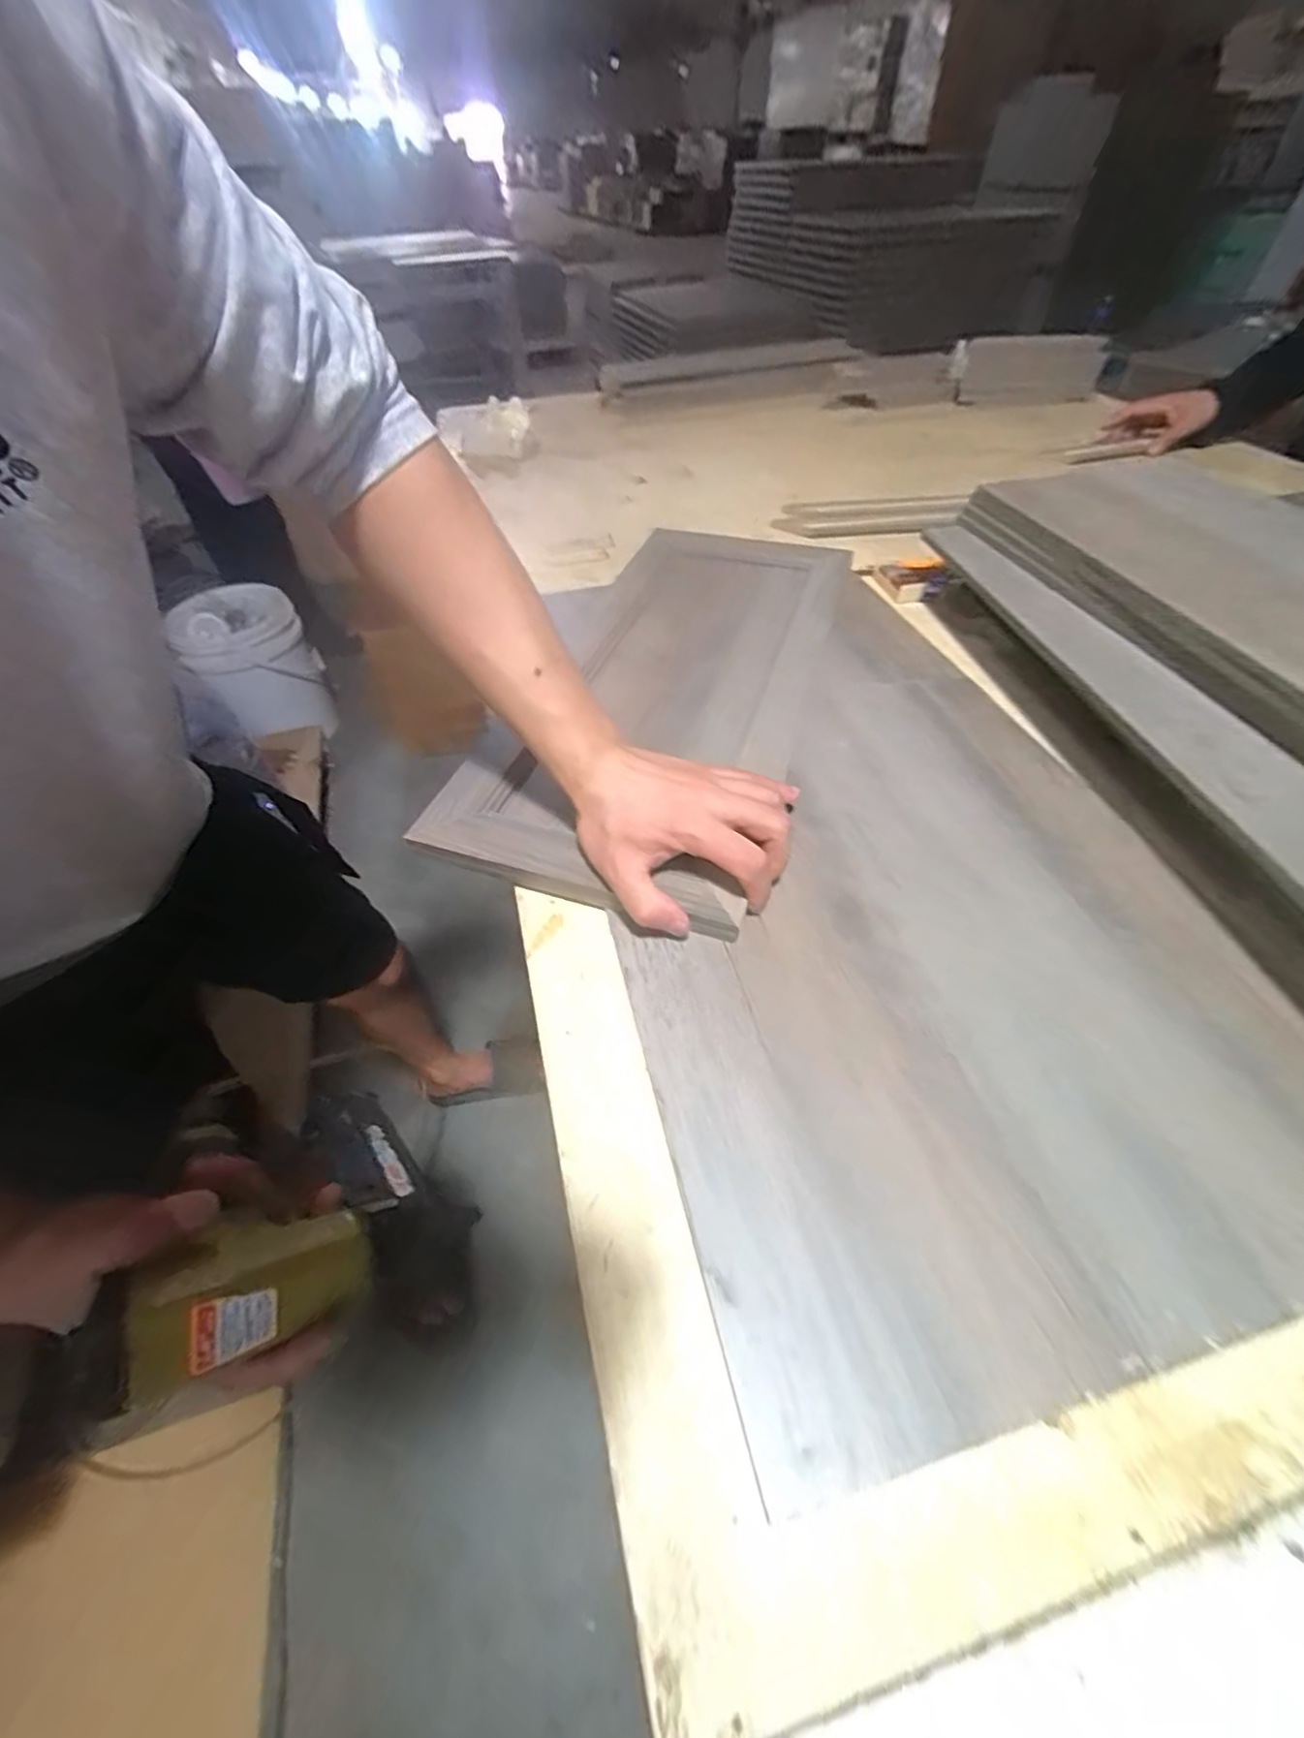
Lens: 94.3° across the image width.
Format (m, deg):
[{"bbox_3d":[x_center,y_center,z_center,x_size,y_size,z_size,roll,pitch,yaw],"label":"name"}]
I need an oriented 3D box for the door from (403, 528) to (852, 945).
[{"bbox_3d":[0.030,-0.175,0.545,0.240,0.030,0.529,18,53,14],"label":"door"}]

